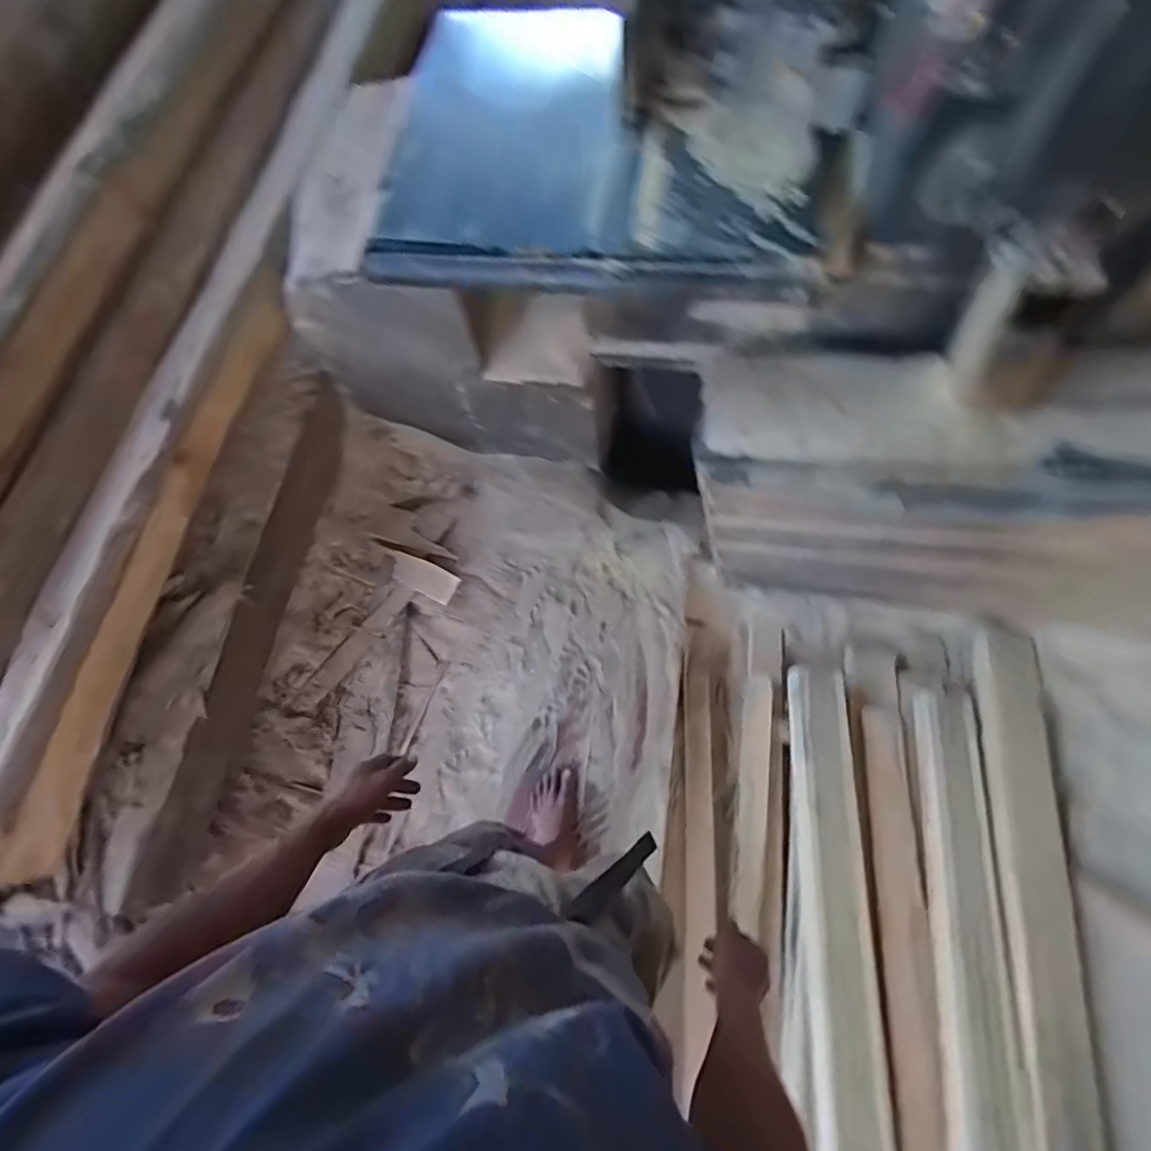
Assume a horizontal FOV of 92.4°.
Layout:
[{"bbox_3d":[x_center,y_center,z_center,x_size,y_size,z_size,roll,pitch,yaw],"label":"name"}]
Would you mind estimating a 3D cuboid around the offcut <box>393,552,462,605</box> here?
[{"bbox_3d":[-0.434,0.003,1.569,0.200,0.009,0.089,25,71,3],"label":"offcut"}]

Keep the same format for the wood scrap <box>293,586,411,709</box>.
[{"bbox_3d":[-0.599,0.192,1.492,0.064,0.016,0.418,35,74,14],"label":"wood scrap"}]

